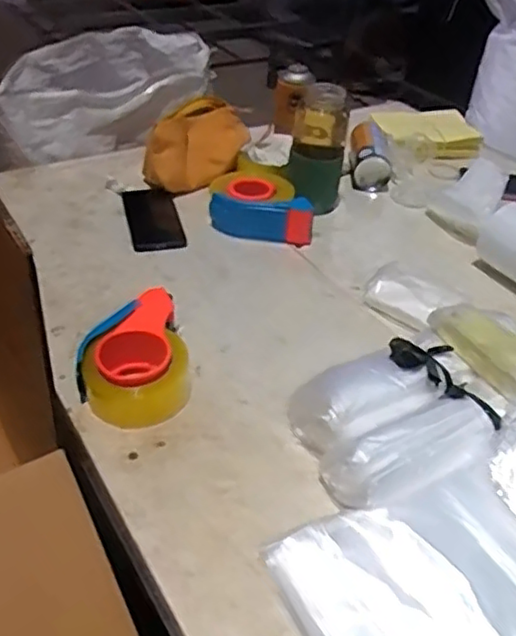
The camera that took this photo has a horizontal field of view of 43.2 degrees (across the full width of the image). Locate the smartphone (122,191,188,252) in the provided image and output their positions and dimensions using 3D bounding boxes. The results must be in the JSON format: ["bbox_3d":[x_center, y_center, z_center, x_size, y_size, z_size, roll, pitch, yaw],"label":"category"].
[{"bbox_3d":[-0.161,-0.155,1.010,0.079,0.009,0.164,-7,40,-14],"label":"smartphone"}]

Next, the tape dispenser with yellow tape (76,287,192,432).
[{"bbox_3d":[-0.140,0.043,0.717,0.115,0.061,0.153,-7,40,-14],"label":"tape dispenser with yellow tape"}]

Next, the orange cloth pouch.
[{"bbox_3d":[-0.096,-0.289,1.102,0.117,0.103,0.198,19,41,18],"label":"orange cloth pouch"}]

